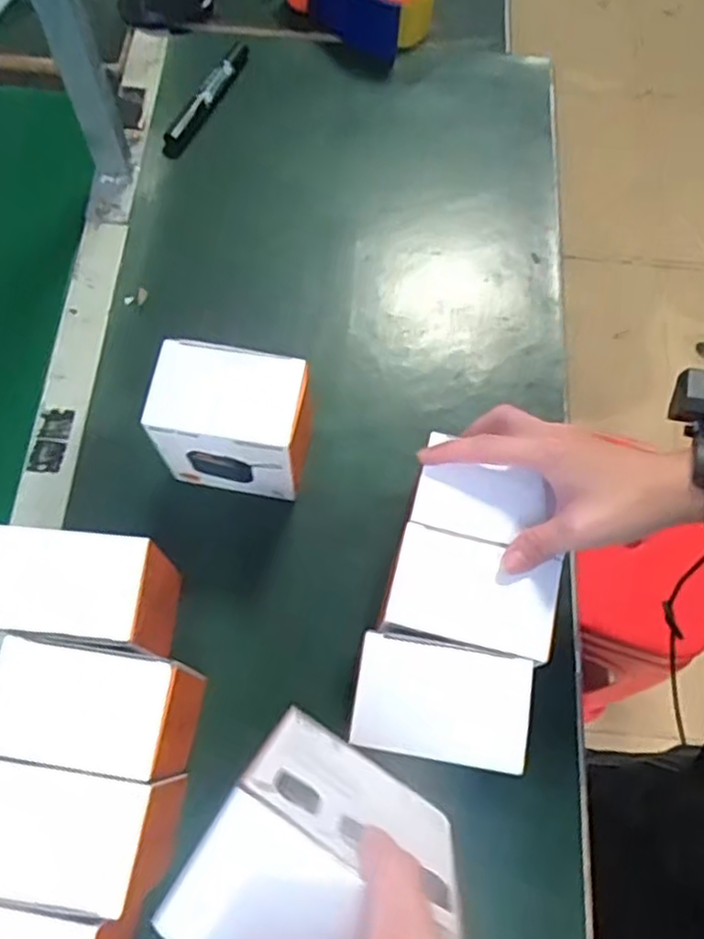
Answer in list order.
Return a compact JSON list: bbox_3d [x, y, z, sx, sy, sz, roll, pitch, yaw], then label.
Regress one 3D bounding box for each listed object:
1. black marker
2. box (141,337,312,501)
[{"bbox_3d":[-0.140,-0.370,0.685,0.025,0.017,0.166,23,72,8],"label":"black marker"},{"bbox_3d":[-0.079,-0.031,0.509,0.104,0.116,0.068,10,70,0],"label":"box"}]

